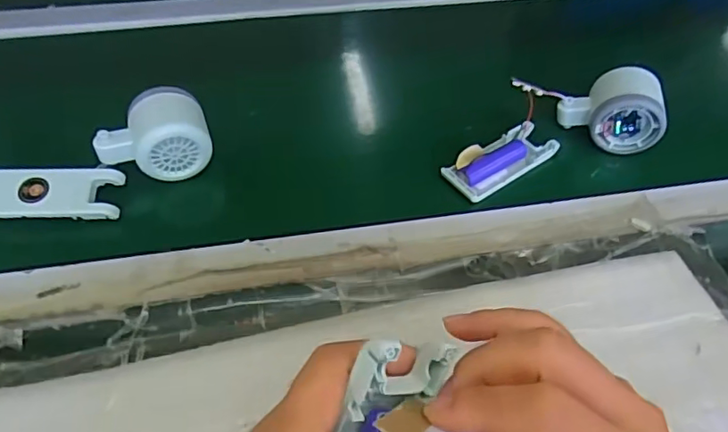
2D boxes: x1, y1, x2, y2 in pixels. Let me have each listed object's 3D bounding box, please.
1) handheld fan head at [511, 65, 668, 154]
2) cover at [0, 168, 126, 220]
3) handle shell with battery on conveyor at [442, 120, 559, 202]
[{"bbox_3d":[0.196,-0.102,0.494,0.123,0.048,0.055,13,51,8],"label":"handheld fan head"},{"bbox_3d":[-0.238,-0.017,0.424,0.101,0.011,0.039,0,76,-4],"label":"cover"},{"bbox_3d":[0.115,-0.049,0.473,0.103,0.018,0.040,-28,57,-23],"label":"handle shell with battery on conveyor"}]

